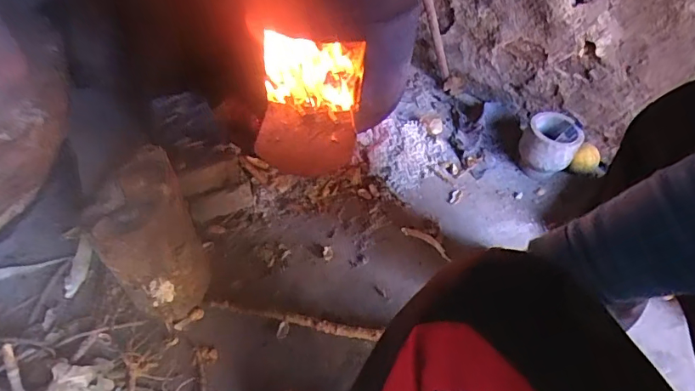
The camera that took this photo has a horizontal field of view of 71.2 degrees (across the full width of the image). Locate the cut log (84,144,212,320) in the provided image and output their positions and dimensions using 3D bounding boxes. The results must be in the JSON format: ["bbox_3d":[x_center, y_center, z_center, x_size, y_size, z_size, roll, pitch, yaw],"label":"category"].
[{"bbox_3d":[-0.273,0.058,0.663,0.119,0.268,0.121,3,47,-3],"label":"cut log"}]

